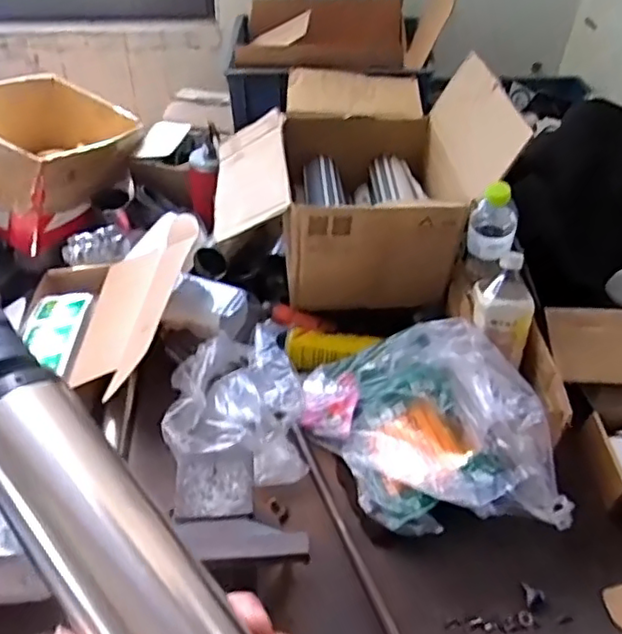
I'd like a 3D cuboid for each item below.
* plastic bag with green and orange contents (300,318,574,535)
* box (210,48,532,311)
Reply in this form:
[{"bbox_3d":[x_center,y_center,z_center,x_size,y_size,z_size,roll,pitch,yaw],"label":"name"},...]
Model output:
[{"bbox_3d":[0.149,0.141,0.822,0.203,0.162,0.363,-26,51,-26],"label":"plastic bag with green and orange contents"},{"bbox_3d":[0.059,-0.261,1.045,0.414,0.268,0.403,-1,45,-4],"label":"box"}]

